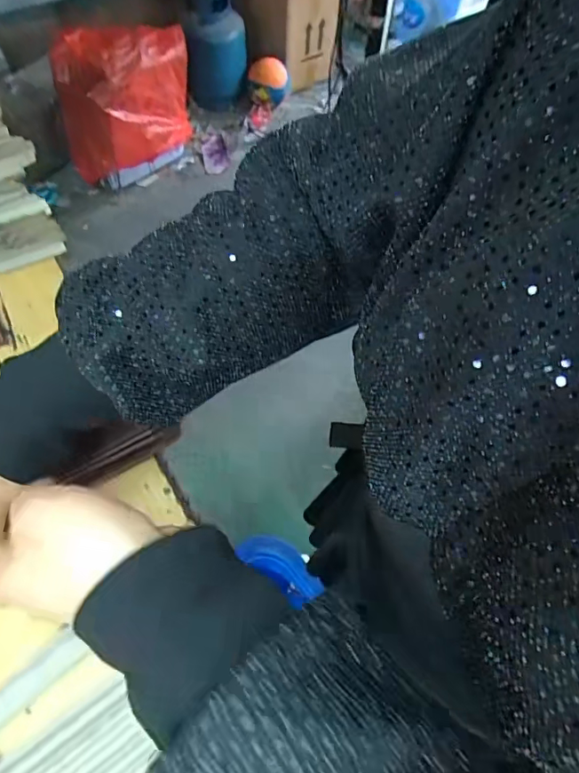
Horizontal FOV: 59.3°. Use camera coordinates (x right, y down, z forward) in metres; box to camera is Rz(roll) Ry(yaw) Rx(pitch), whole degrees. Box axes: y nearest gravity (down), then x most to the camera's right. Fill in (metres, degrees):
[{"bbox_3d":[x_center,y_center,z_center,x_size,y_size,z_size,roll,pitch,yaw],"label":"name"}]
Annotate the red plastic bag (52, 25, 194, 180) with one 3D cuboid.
[{"bbox_3d":[-0.498,-0.898,1.580,0.419,0.412,0.182,-34,67,-20],"label":"red plastic bag"}]

